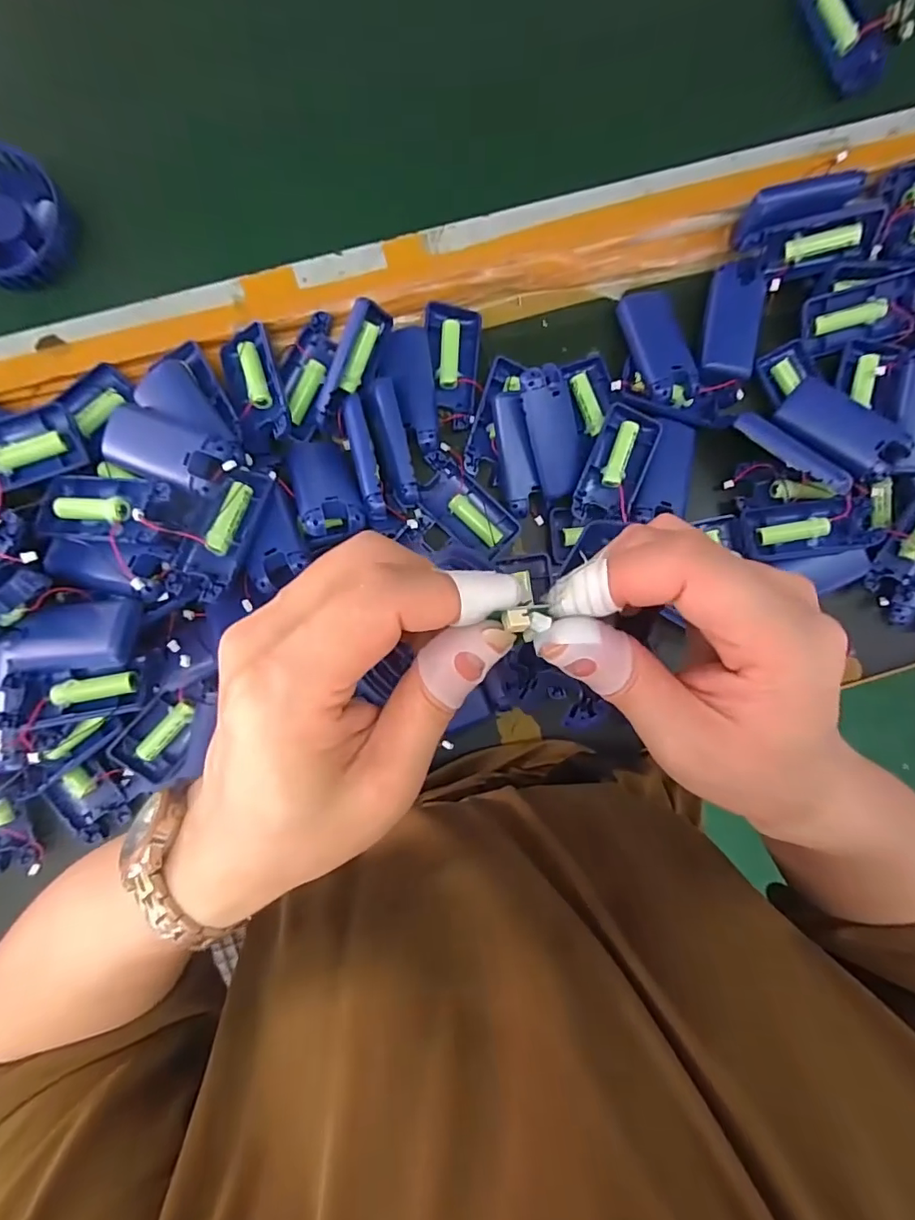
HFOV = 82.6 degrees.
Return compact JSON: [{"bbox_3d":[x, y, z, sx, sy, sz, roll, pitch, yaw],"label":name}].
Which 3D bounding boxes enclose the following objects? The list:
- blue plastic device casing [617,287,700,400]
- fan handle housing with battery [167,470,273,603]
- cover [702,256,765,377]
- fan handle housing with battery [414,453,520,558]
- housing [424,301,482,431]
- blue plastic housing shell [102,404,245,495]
[{"bbox_3d":[0.162,-0.217,0.419,0.047,0.009,0.102,-9,73,-1],"label":"blue plastic device casing"},{"bbox_3d":[-0.158,-0.052,0.353,0.038,0.017,0.094,23,81,-3],"label":"fan handle housing with battery"},{"bbox_3d":[0.225,-0.237,0.423,0.043,0.021,0.100,9,94,-2],"label":"cover"},{"bbox_3d":[0.005,-0.080,0.417,0.090,0.018,0.045,40,92,-3],"label":"fan handle housing with battery"},{"bbox_3d":[-0.003,-0.194,0.418,0.042,0.020,0.096,0,94,-1],"label":"housing"},{"bbox_3d":[-0.203,-0.113,0.366,0.099,0.031,0.042,23,93,15],"label":"blue plastic housing shell"}]

